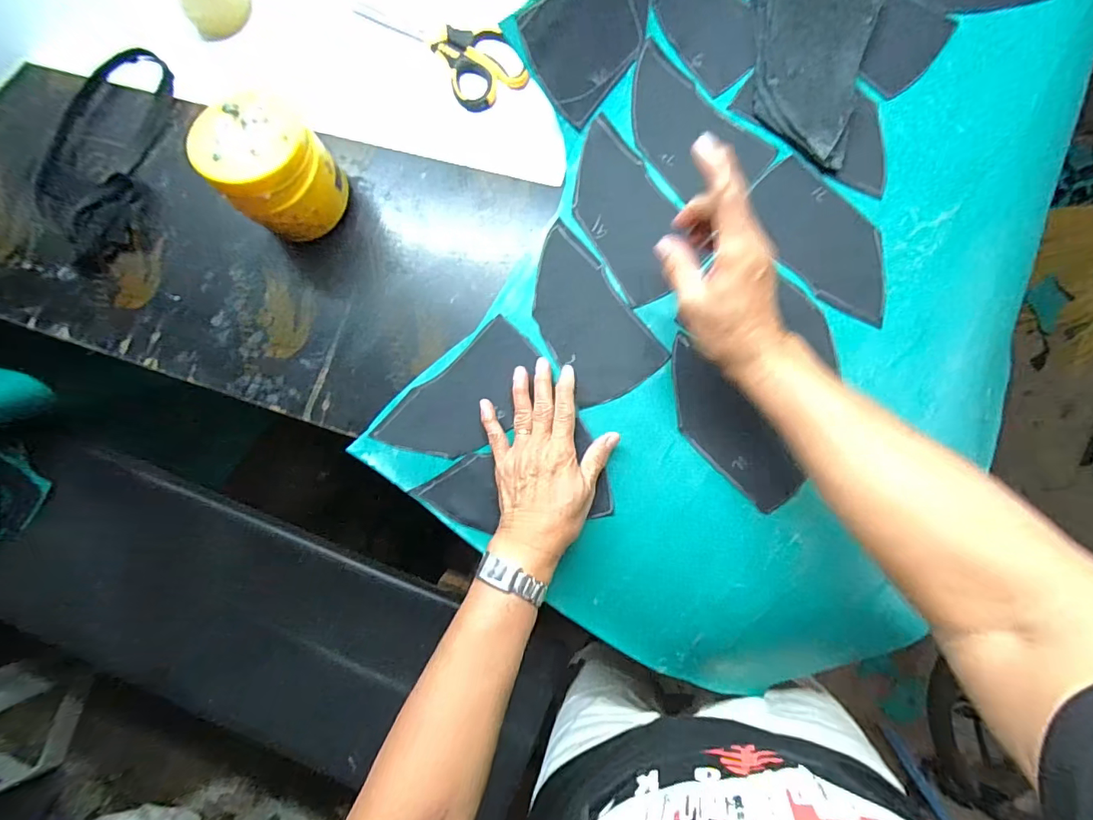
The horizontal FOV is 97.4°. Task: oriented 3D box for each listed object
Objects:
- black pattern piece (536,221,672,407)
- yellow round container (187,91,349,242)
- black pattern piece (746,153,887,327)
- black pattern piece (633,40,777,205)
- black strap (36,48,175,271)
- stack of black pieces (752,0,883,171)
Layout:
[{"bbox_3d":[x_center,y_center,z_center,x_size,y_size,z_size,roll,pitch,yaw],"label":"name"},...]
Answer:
[{"bbox_3d":[0.033,-0.086,0.455,0.087,0.006,0.158,-37,84,-1],"label":"black pattern piece"},{"bbox_3d":[-0.233,-0.212,0.423,0.084,0.110,0.093,-37,84,-1],"label":"yellow round container"},{"bbox_3d":[0.259,-0.156,0.446,0.077,0.006,0.162,-42,83,6],"label":"black pattern piece"},{"bbox_3d":[0.130,-0.264,0.461,0.159,0.012,0.087,44,89,6],"label":"black pattern piece"},{"bbox_3d":[-0.429,-0.249,0.464,0.089,0.033,0.223,13,86,4],"label":"black strap"},{"bbox_3d":[0.243,-0.332,0.450,0.108,0.016,0.191,15,86,4],"label":"stack of black pieces"}]

